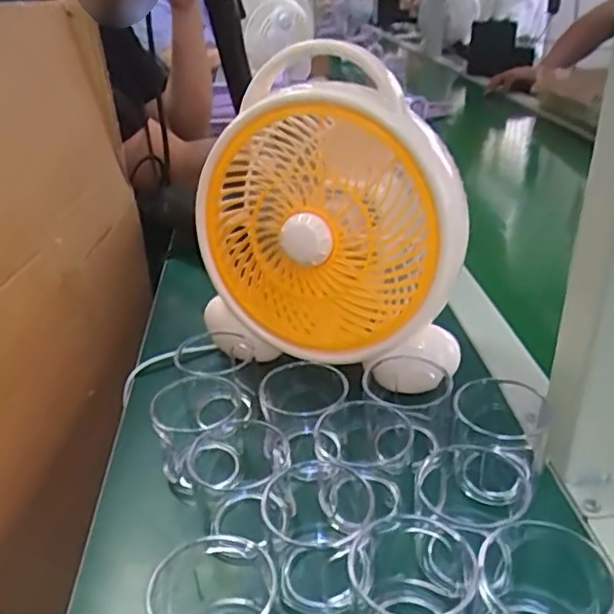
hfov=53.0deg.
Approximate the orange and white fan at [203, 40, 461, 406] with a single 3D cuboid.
[{"bbox_3d":[0.019,-0.068,0.482,0.211,0.228,0.155,9,31,21],"label":"orange and white fan"}]

